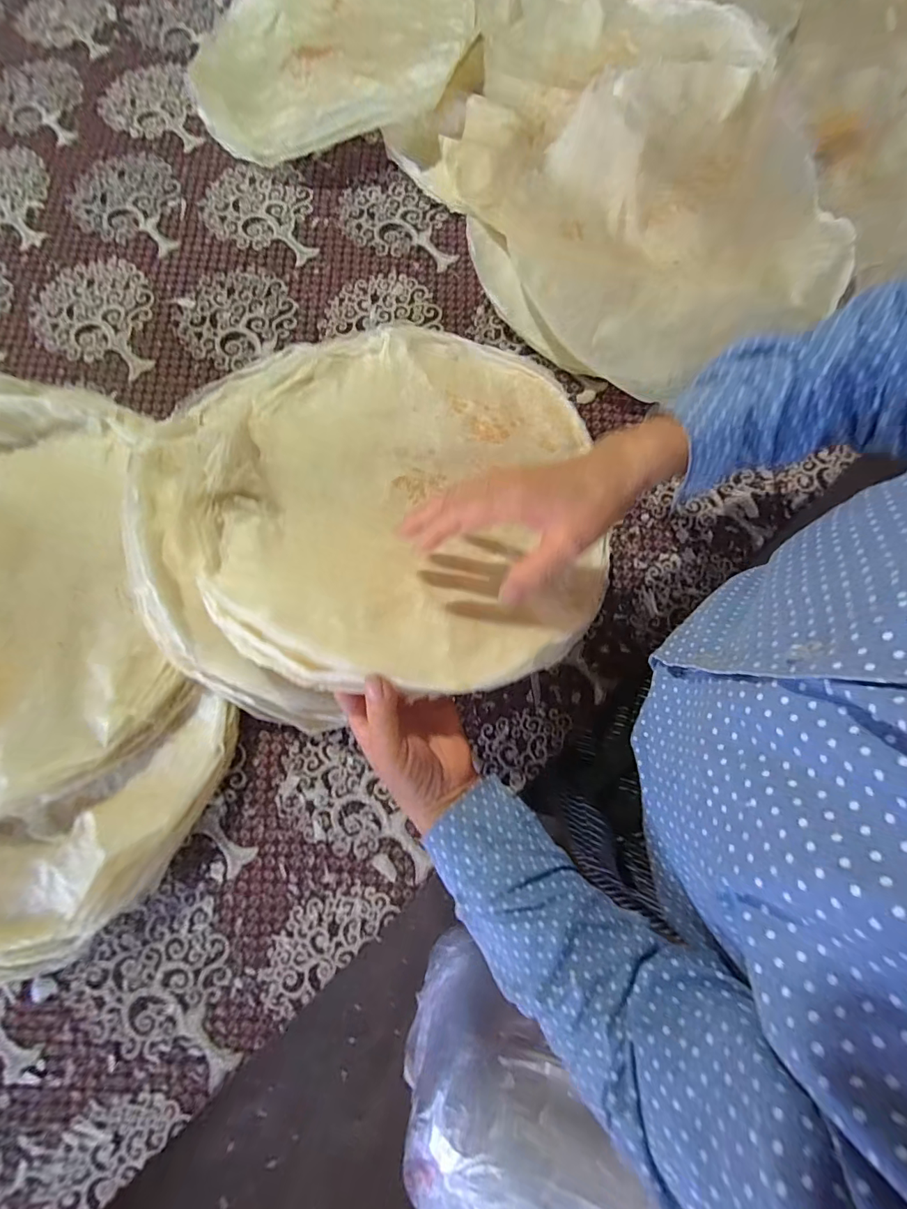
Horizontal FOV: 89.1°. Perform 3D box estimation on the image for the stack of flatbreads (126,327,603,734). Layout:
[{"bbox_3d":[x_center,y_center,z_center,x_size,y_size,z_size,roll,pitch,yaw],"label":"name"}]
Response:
[{"bbox_3d":[-0.060,-0.096,0.385,0.384,0.077,0.348,-14,80,-4],"label":"stack of flatbreads"}]

